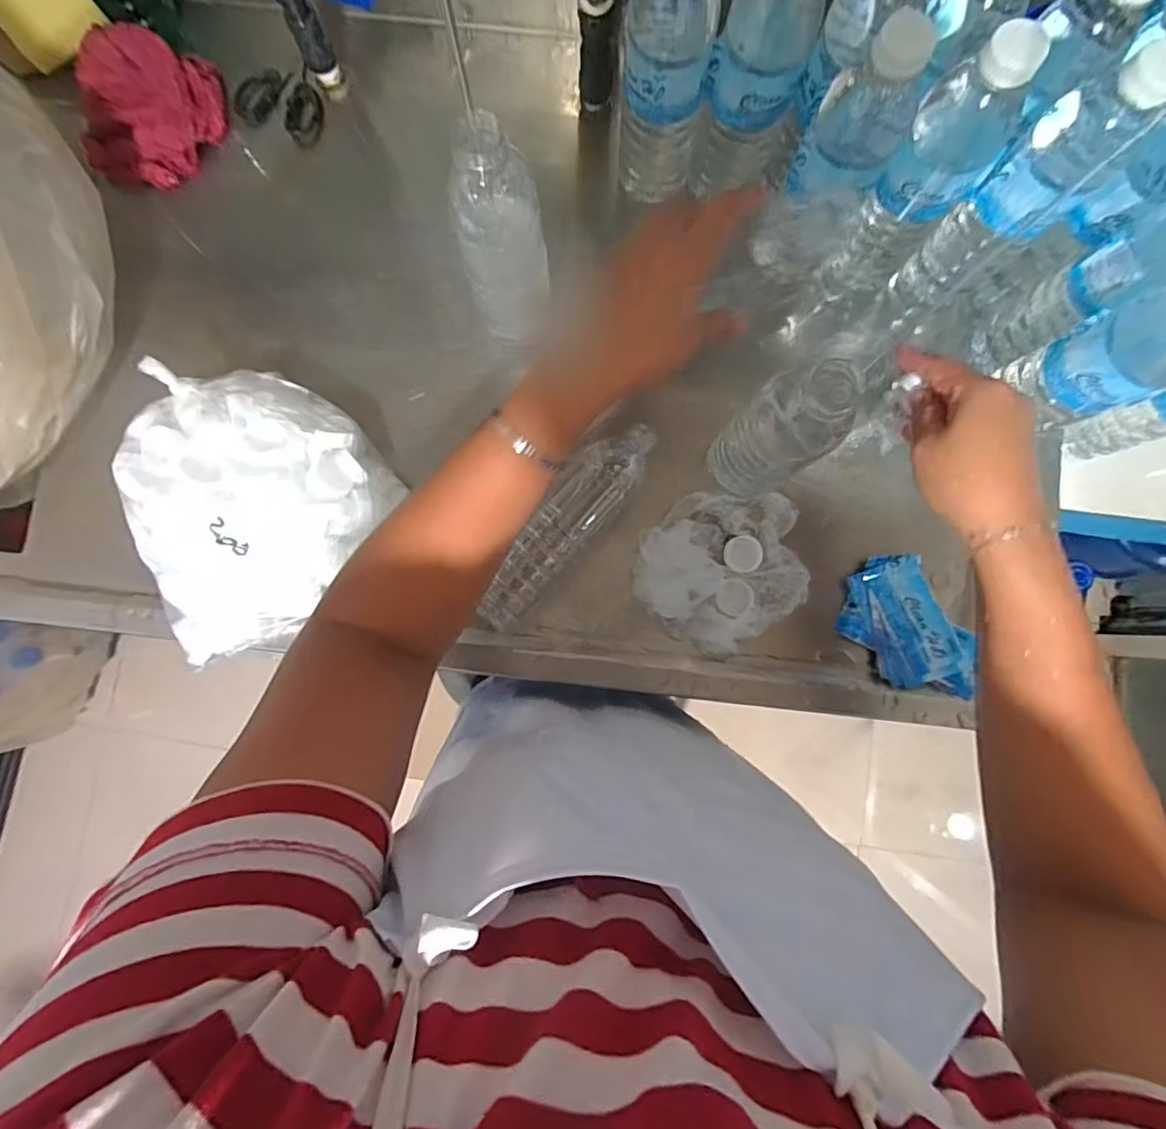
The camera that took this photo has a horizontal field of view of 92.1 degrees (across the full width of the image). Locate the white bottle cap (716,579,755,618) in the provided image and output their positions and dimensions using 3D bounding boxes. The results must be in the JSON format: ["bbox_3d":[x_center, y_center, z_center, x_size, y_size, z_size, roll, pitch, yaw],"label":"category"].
[{"bbox_3d":[0.131,0.028,0.482,0.033,0.006,0.031,0,85,0],"label":"white bottle cap"}]

